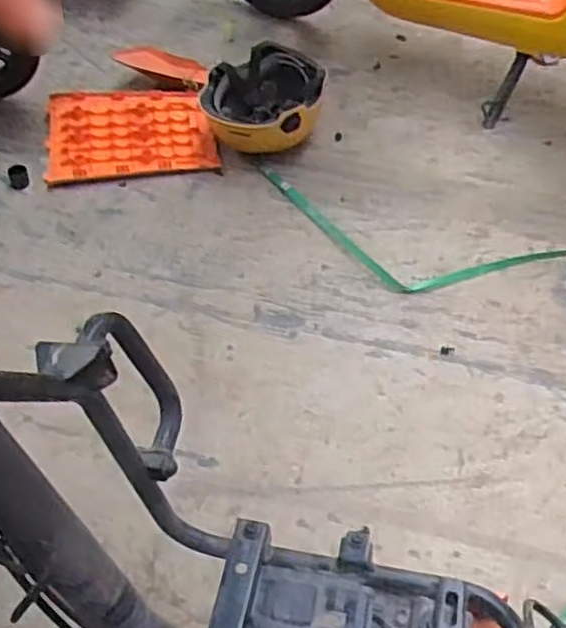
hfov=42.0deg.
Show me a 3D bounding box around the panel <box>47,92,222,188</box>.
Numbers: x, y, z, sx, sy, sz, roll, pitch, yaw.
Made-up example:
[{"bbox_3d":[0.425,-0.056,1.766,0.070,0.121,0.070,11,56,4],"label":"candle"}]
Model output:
[{"bbox_3d":[-0.311,-0.368,1.496,0.327,0.031,0.257,-7,48,-9],"label":"panel"}]

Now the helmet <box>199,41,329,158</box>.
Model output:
[{"bbox_3d":[-0.039,-0.415,1.471,0.236,0.149,0.206,13,48,9],"label":"helmet"}]

